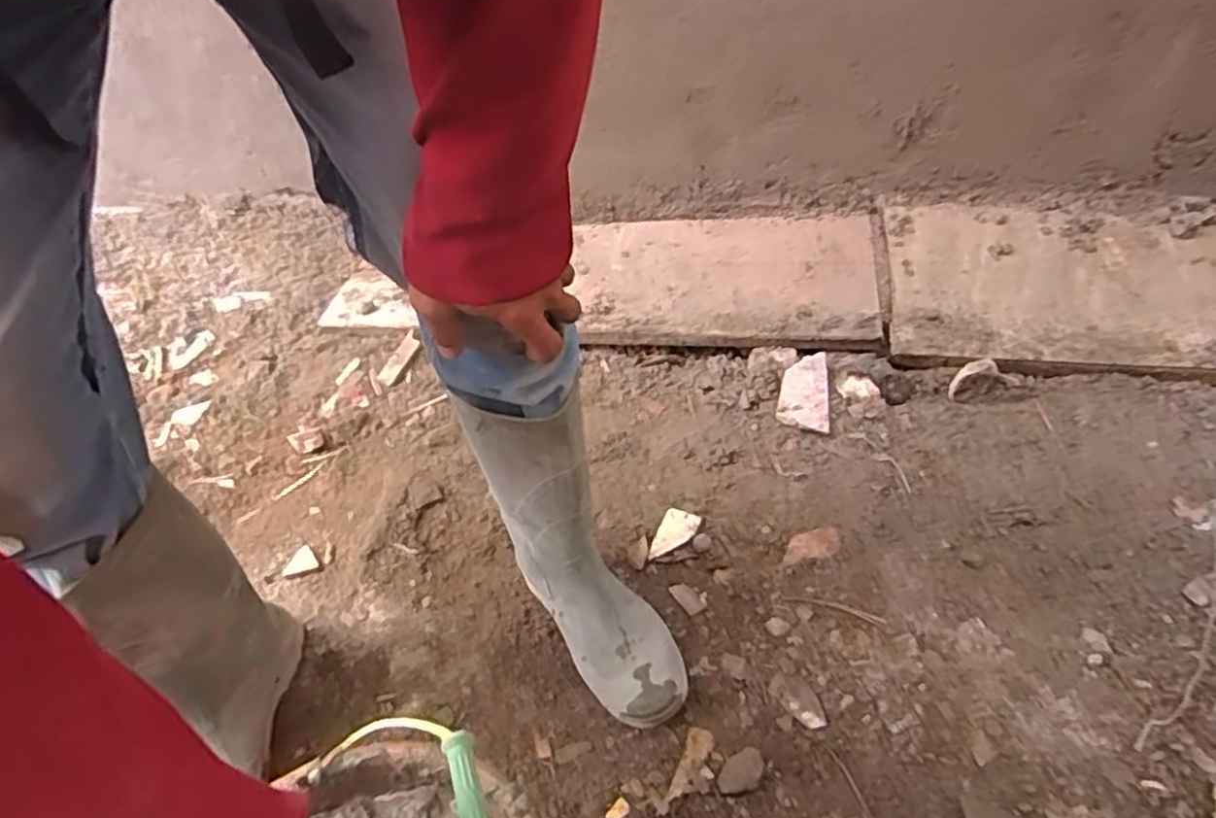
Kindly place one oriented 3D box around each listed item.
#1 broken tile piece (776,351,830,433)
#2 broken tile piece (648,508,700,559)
[{"bbox_3d":[0.278,-0.022,1.035,0.068,0.010,0.122,-5,58,22],"label":"broken tile piece"},{"bbox_3d":[0.083,0.159,0.914,0.044,0.008,0.077,16,51,22],"label":"broken tile piece"}]

